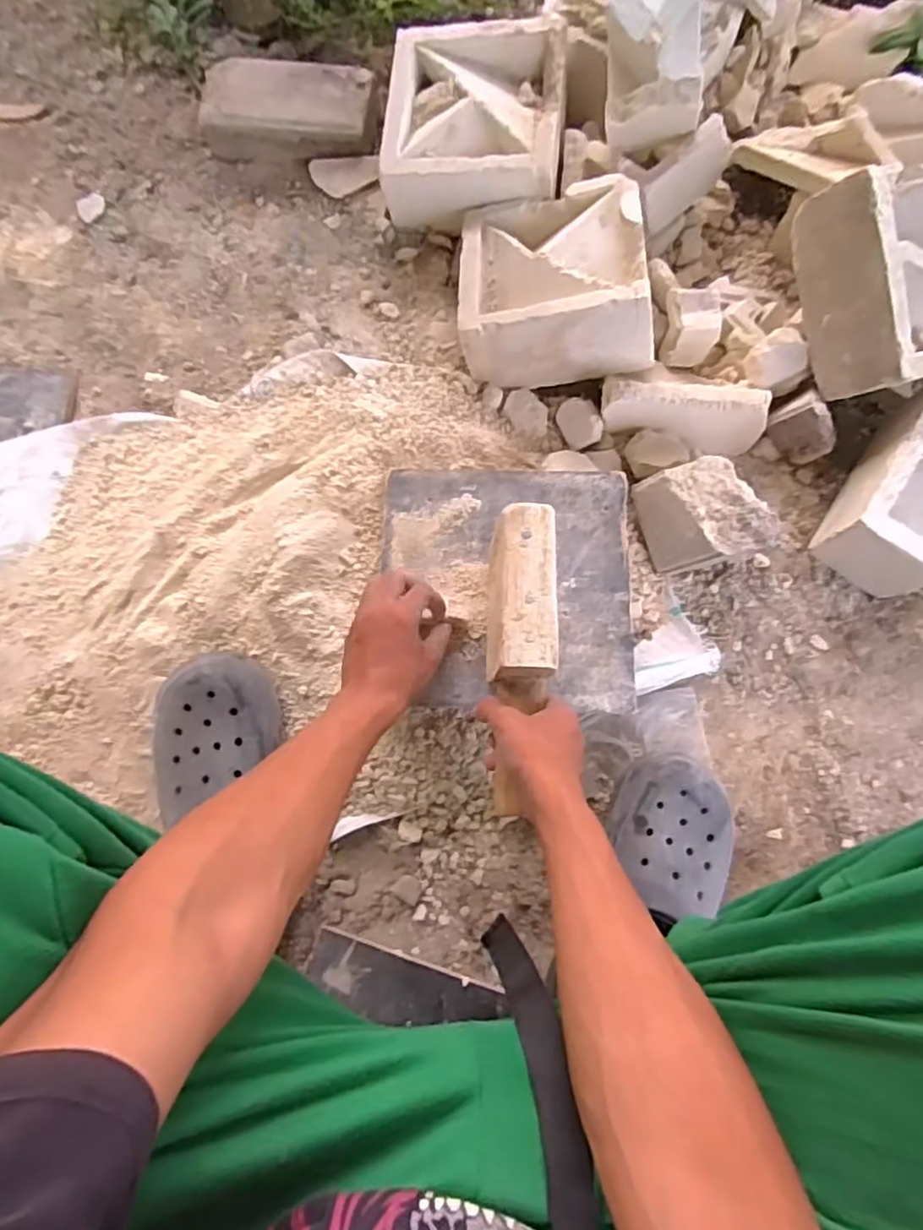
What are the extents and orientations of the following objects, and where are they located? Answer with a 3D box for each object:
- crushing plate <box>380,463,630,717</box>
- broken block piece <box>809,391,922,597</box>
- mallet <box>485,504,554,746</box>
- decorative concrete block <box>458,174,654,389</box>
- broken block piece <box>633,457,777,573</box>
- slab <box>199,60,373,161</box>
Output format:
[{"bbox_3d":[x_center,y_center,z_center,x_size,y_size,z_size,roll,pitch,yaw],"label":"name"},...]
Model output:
[{"bbox_3d":[0.045,-0.031,0.646,0.241,0.017,0.240,1,78,1],"label":"crushing plate"},{"bbox_3d":[0.476,-0.133,0.693,0.108,0.097,0.194,32,80,8],"label":"broken block piece"},{"bbox_3d":[0.048,0.032,0.538,0.055,0.038,0.249,4,86,1],"label":"mallet"},{"bbox_3d":[0.107,-0.379,0.753,0.198,0.104,0.216,-6,64,16],"label":"decorative concrete block"},{"bbox_3d":[0.248,-0.101,0.691,0.105,0.090,0.115,-17,77,-2],"label":"broken block piece"},{"bbox_3d":[-0.221,-0.641,0.842,0.215,0.070,0.105,1,77,2],"label":"slab"}]

